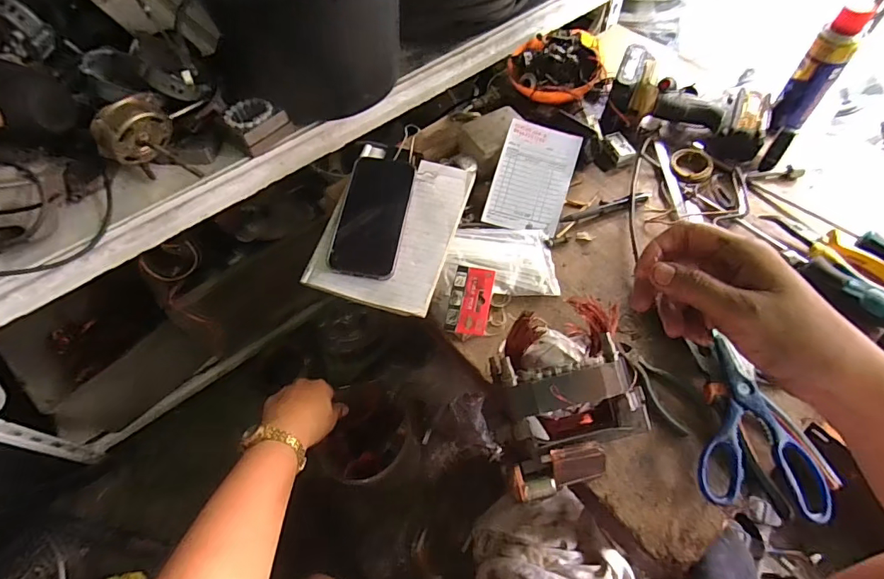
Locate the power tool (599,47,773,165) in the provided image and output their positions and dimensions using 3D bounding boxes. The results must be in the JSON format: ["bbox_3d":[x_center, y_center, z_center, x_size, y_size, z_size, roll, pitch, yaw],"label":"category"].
[{"bbox_3d":[0.355,-0.268,0.658,0.214,0.067,0.122,20,62,15],"label":"power tool"}]

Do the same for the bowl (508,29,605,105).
[{"bbox_3d":[0.177,-0.358,0.704,0.137,0.046,0.150,-2,59,3],"label":"bowl"}]

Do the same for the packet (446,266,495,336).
[{"bbox_3d":[0.032,0.011,0.517,0.045,0.011,0.081,8,60,9],"label":"packet"}]

